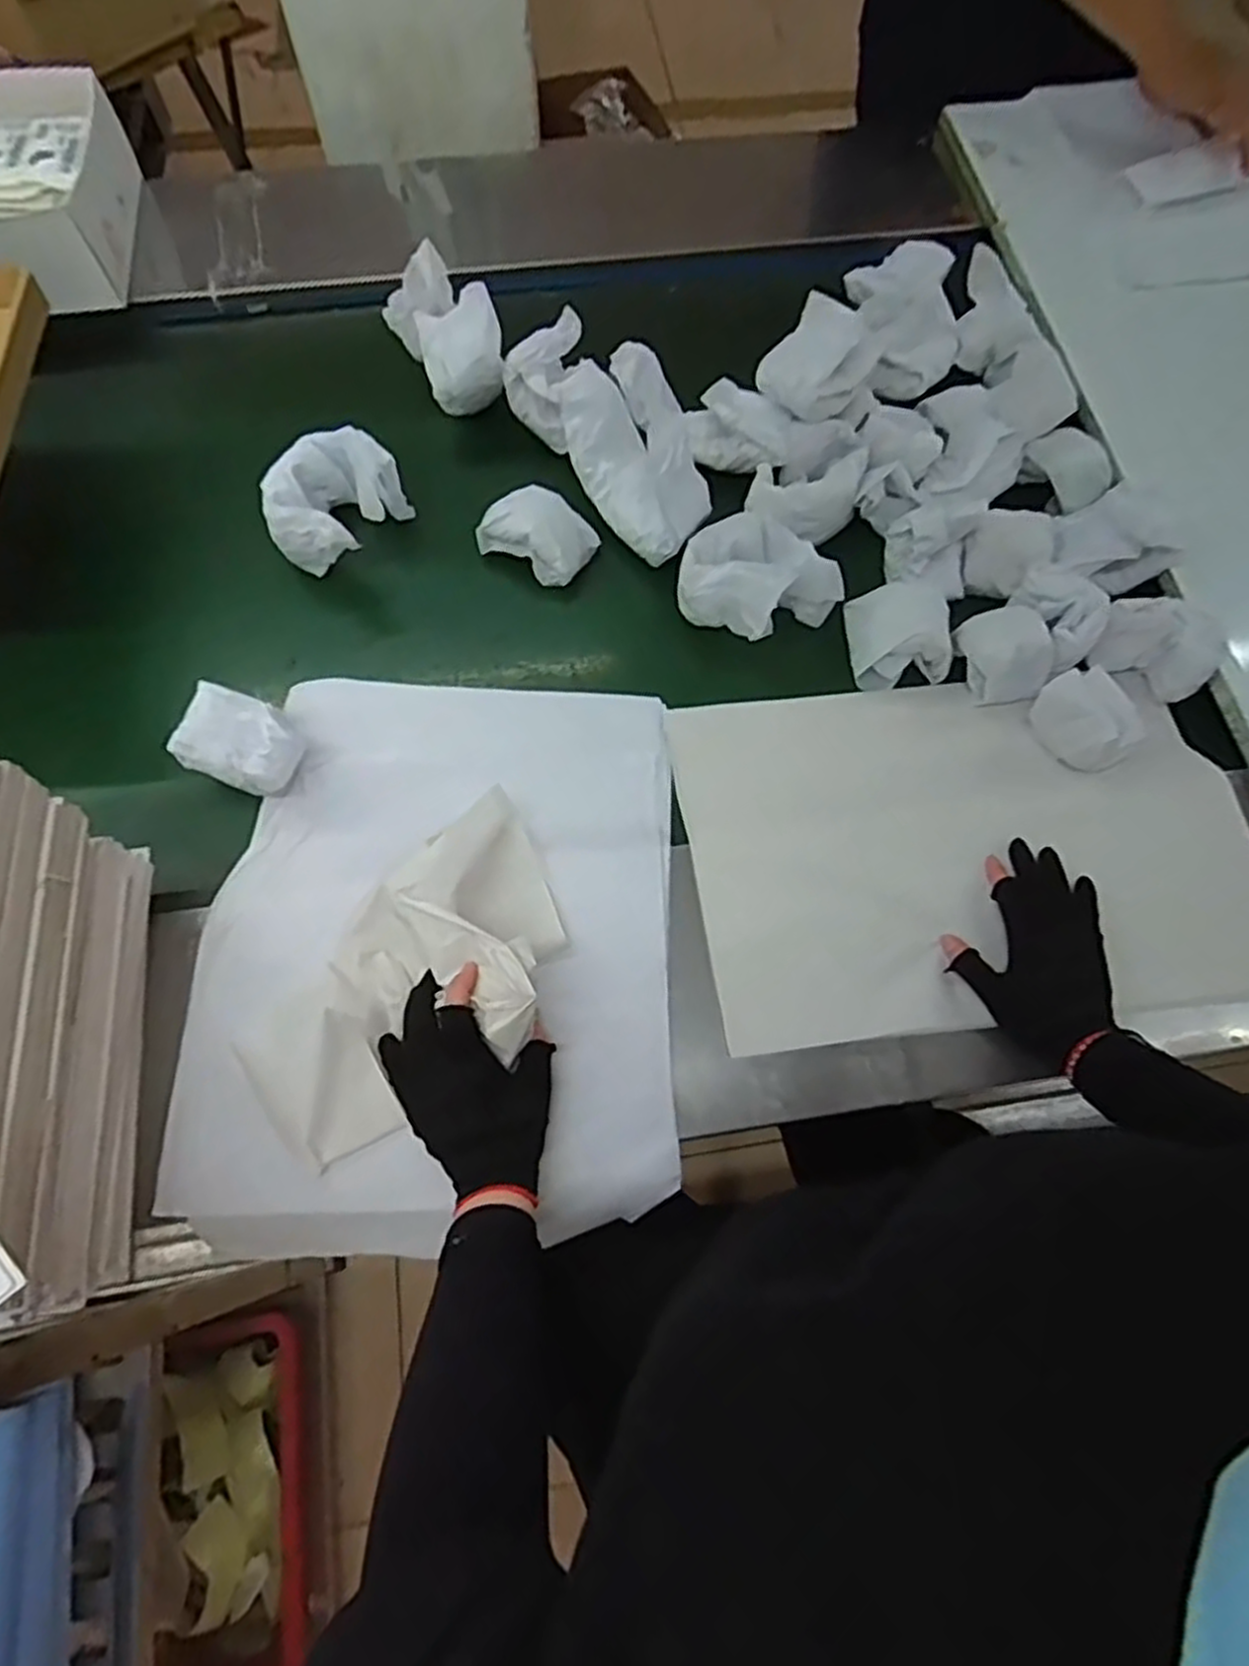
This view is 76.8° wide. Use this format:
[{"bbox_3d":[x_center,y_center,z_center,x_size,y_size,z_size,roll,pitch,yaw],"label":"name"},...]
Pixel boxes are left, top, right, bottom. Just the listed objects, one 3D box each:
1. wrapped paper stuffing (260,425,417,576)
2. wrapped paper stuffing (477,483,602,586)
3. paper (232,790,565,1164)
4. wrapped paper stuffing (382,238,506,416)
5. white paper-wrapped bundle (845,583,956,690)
[{"bbox_3d":[-0.287,-0.321,0.778,0.117,0.081,0.130,23,69,8],"label":"wrapped paper stuffing"},{"bbox_3d":[-0.085,-0.299,0.781,0.105,0.055,0.077,31,71,11],"label":"wrapped paper stuffing"},{"bbox_3d":[-0.144,0.104,0.571,0.159,0.079,0.273,43,73,15],"label":"paper"},{"bbox_3d":[-0.183,-0.512,0.812,0.082,0.085,0.133,-31,72,-13],"label":"wrapped paper stuffing"},{"bbox_3d":[0.260,-0.190,0.740,0.085,0.056,0.089,-8,68,-4],"label":"white paper-wrapped bundle"}]

